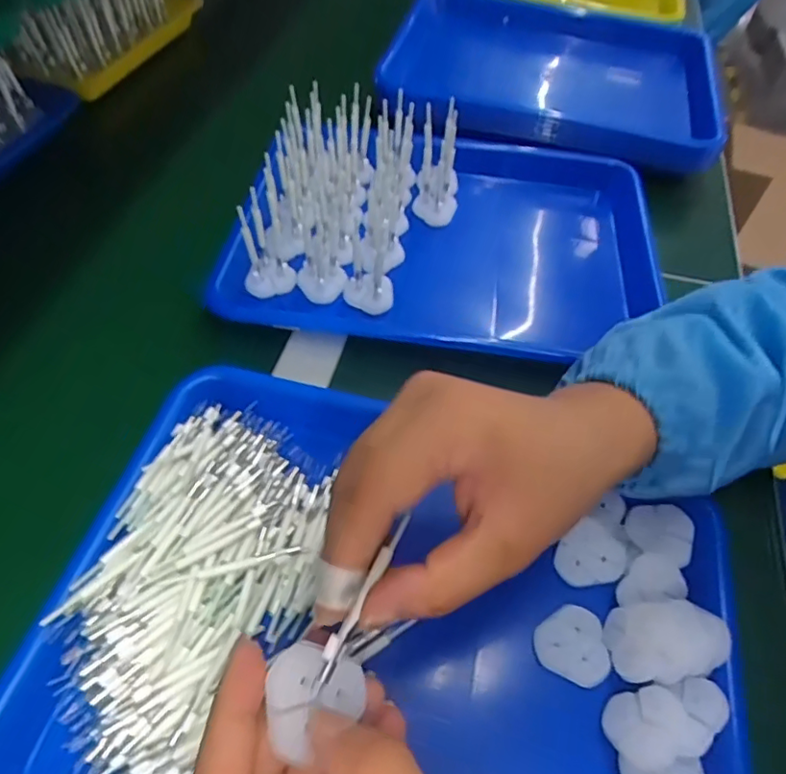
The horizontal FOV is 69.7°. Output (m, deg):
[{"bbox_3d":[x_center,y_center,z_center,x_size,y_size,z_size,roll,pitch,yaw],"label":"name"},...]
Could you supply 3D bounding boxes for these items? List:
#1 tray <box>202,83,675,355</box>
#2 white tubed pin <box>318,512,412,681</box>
[{"bbox_3d":[0.062,-0.129,0.466,0.353,0.101,0.254,7,54,2],"label":"tray"},{"bbox_3d":[-0.010,0.077,0.212,0.006,0.005,0.065,25,56,14],"label":"white tubed pin"}]

